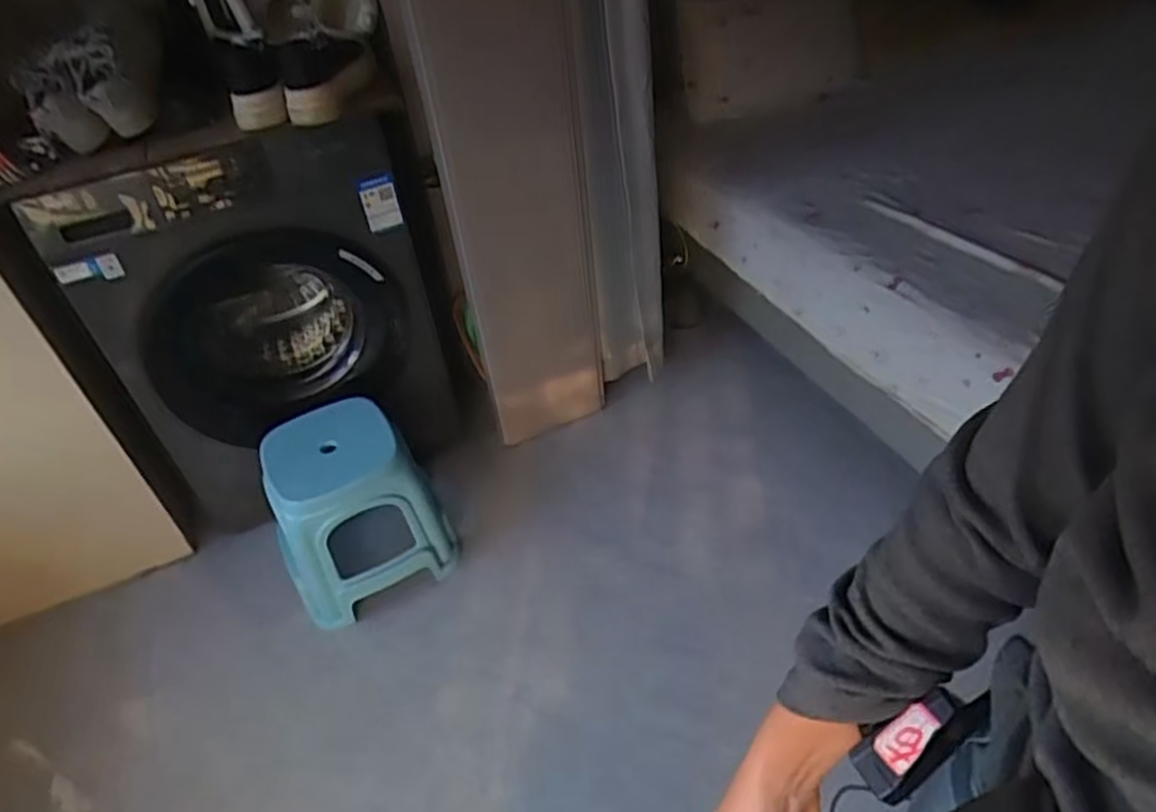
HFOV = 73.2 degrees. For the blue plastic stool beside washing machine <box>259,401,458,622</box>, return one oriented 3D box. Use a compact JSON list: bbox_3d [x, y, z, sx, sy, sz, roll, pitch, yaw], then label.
[{"bbox_3d":[-0.448,0.200,1.551,0.303,0.318,0.274,-25,46,-18],"label":"blue plastic stool beside washing machine"}]

